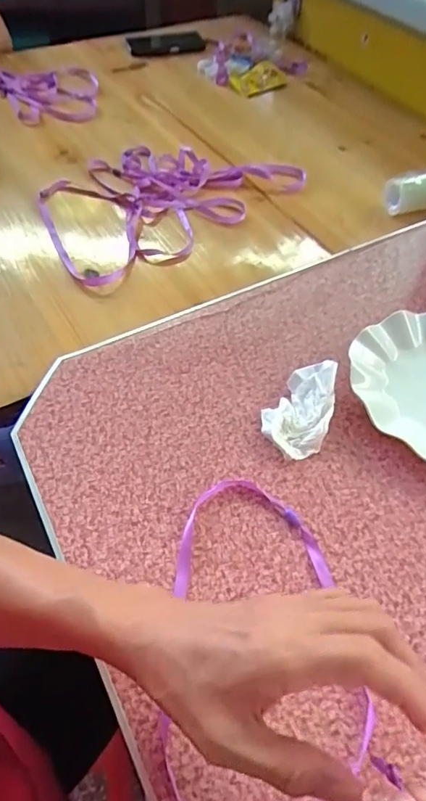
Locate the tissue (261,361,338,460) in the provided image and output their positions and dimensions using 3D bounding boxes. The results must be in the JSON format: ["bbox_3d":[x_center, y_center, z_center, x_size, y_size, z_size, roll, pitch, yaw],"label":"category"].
[{"bbox_3d":[0.083,0.005,0.463,0.058,0.031,0.096,20,56,13],"label":"tissue"}]

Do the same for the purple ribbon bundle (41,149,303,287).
[{"bbox_3d":[-0.084,-0.308,0.727,0.384,0.046,0.259,-38,63,-25],"label":"purple ribbon bundle"}]

